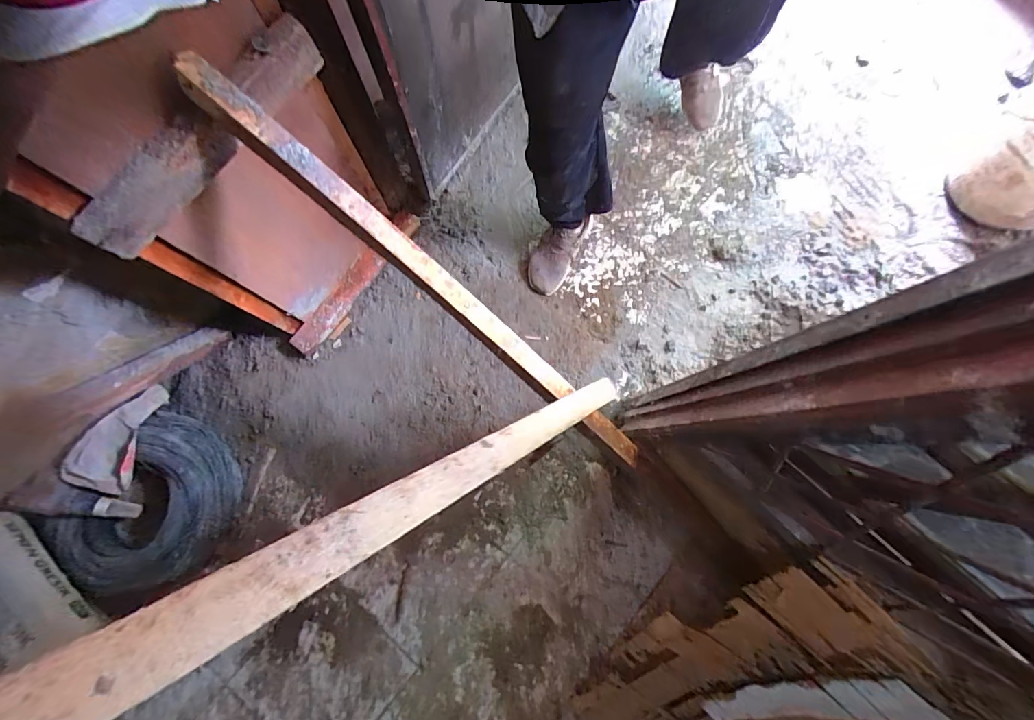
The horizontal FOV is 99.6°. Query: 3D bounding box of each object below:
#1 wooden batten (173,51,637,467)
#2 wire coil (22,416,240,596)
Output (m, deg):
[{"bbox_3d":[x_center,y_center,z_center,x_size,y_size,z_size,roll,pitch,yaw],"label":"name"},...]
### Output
[{"bbox_3d":[-0.093,-0.089,0.645,0.816,0.030,0.043,41,80,-19],"label":"wooden batten"},{"bbox_3d":[-0.826,0.320,0.984,0.344,0.124,0.297,-44,82,-8],"label":"wire coil"}]

